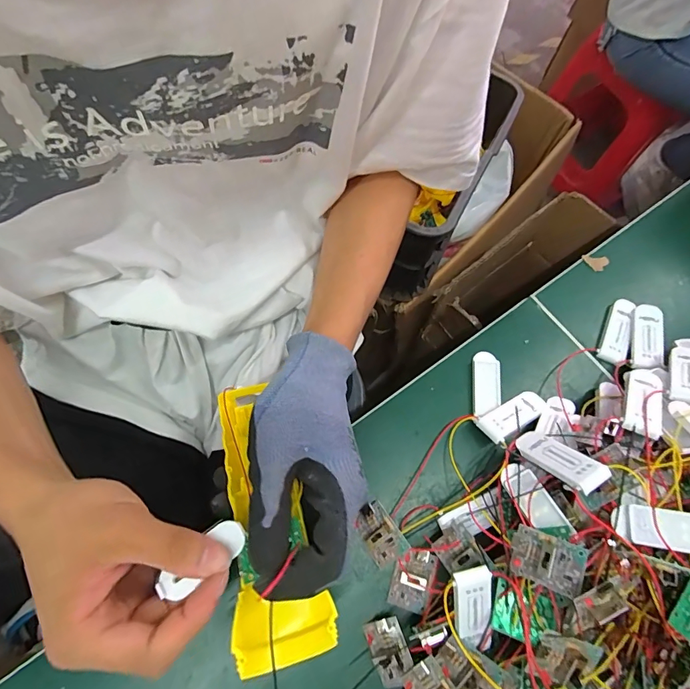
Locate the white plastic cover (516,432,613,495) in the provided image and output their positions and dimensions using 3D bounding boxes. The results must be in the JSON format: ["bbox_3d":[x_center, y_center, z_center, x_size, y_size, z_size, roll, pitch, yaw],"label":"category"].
[{"bbox_3d":[0.129,0.070,0.252,0.019,0.060,0.008,-29,109,-12],"label":"white plastic cover"}]

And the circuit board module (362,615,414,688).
[{"bbox_3d":[0.027,0.185,0.248,0.022,0.012,0.034,-20,71,-9],"label":"circuit board module"}]

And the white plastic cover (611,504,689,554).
[{"bbox_3d":[0.173,0.097,0.215,0.056,0.008,0.020,2,63,22],"label":"white plastic cover"}]

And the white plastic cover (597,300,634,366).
[{"bbox_3d":[0.225,-0.012,0.341,0.019,0.010,0.057,23,70,6],"label":"white plastic cover"}]

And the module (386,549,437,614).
[{"bbox_3d":[0.044,0.150,0.264,0.024,0.010,0.034,18,70,4],"label":"module"}]

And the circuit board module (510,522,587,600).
[{"bbox_3d":[0.107,0.116,0.223,0.035,0.011,0.027,5,75,38],"label":"circuit board module"}]

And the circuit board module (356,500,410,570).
[{"bbox_3d":[0.023,0.126,0.275,0.023,0.017,0.036,-32,74,-13],"label":"circuit board module"}]

